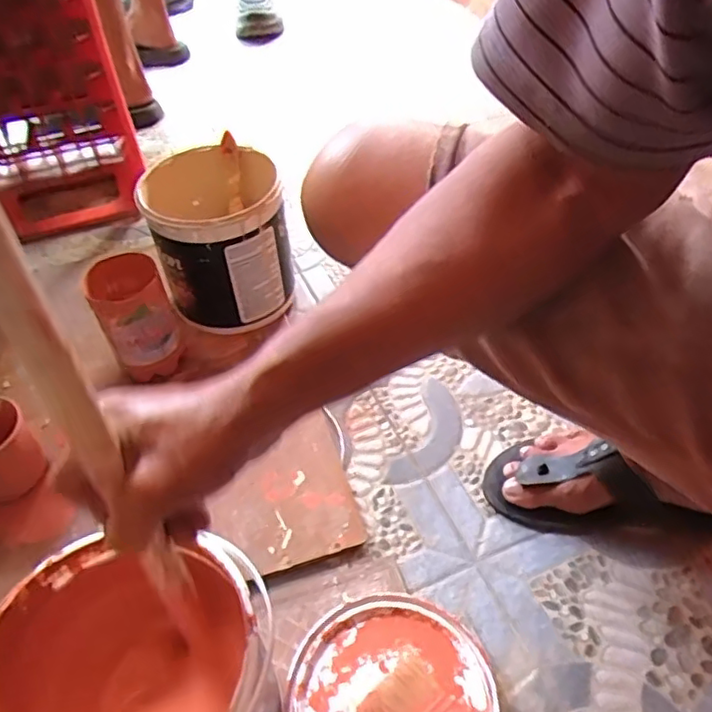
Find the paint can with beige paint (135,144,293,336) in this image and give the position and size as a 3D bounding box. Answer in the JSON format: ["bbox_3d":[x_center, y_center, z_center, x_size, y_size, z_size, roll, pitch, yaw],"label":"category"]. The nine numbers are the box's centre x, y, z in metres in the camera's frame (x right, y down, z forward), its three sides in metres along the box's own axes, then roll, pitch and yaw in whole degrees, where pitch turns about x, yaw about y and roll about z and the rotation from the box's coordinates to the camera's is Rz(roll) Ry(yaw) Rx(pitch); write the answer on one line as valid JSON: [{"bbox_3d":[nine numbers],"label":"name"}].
[{"bbox_3d":[-0.180,-0.149,0.834,0.166,0.193,0.167,-1,47,1],"label":"paint can with beige paint"}]

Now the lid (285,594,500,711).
[{"bbox_3d":[0.030,0.297,0.529,0.172,0.018,0.172,-1,47,1],"label":"lid"}]

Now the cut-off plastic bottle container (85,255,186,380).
[{"bbox_3d":[-0.267,-0.040,0.762,0.079,0.151,0.093,-22,50,-18],"label":"cut-off plastic bottle container"}]

